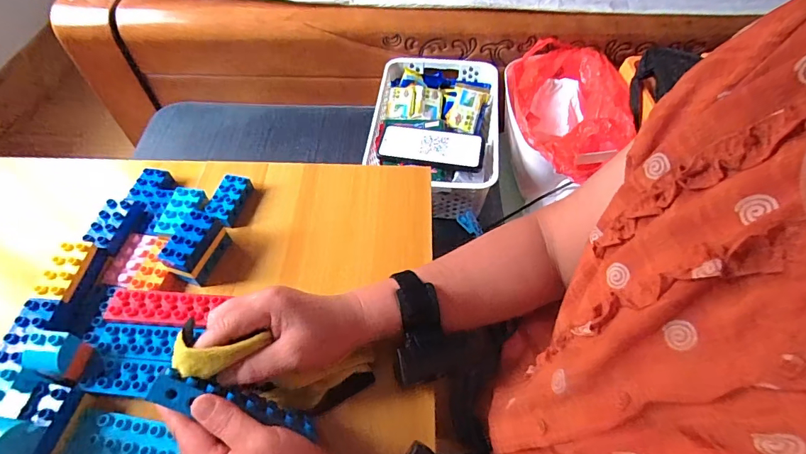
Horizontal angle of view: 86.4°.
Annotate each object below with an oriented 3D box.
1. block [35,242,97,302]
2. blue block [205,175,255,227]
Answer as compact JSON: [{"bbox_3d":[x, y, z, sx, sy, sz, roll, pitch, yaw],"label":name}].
[{"bbox_3d":[-0.327,0.041,0.417,0.029,0.009,0.062,2,55,1],"label":"block"},{"bbox_3d":[-0.204,-0.031,0.511,0.032,0.025,0.061,12,56,8],"label":"blue block"}]

